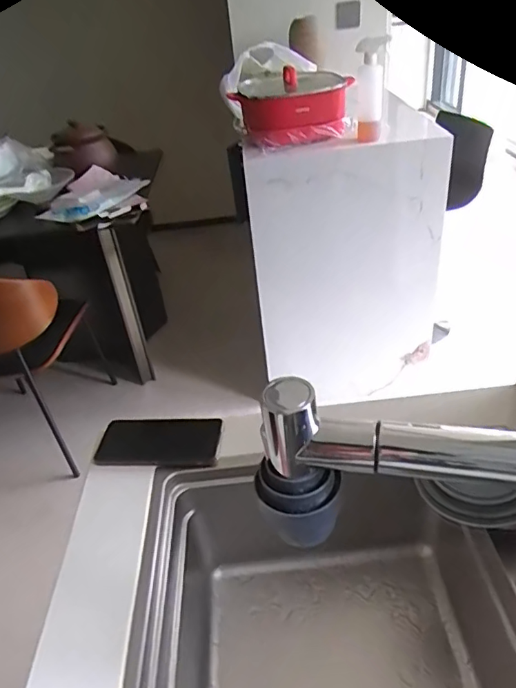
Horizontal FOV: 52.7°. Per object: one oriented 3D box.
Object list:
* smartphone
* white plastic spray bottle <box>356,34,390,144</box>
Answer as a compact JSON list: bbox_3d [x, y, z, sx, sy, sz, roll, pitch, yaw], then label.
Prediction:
[{"bbox_3d":[-0.134,0.132,0.712,0.165,0.012,0.076,-3,35,7],"label":"smartphone"},{"bbox_3d":[0.307,-0.685,1.416,0.073,0.246,0.073,5,37,18],"label":"white plastic spray bottle"}]

